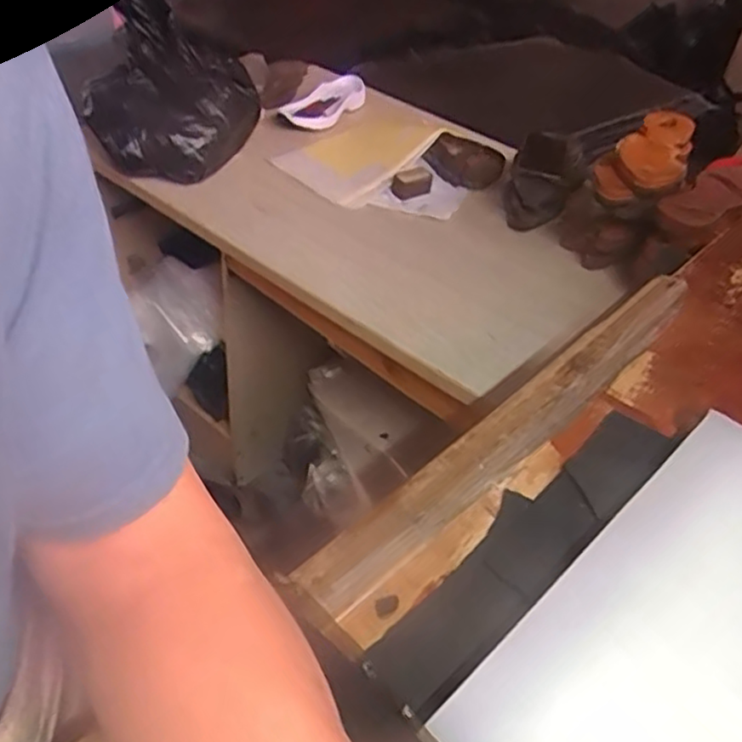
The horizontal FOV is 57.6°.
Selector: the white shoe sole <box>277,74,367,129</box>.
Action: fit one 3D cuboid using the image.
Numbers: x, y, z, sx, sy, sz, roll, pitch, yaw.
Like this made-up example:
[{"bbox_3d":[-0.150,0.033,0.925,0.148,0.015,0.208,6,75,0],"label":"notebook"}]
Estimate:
[{"bbox_3d":[-0.095,-0.566,1.425,0.093,0.039,0.253,21,44,18],"label":"white shoe sole"}]

